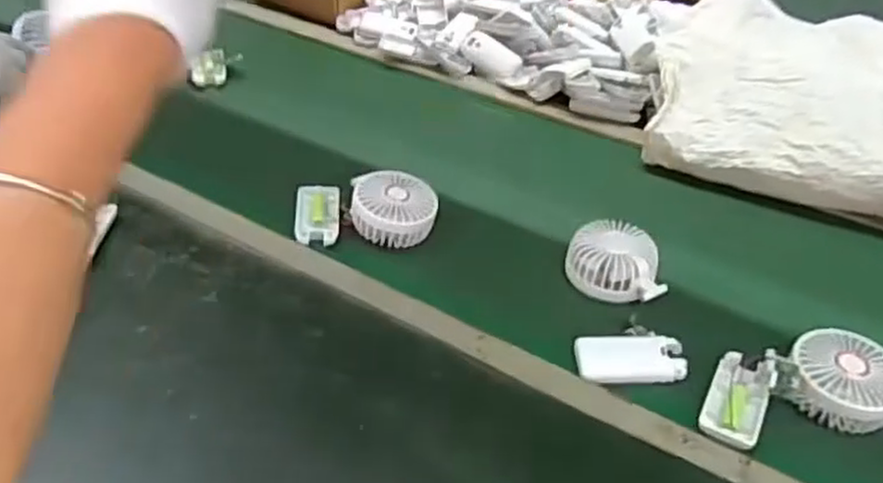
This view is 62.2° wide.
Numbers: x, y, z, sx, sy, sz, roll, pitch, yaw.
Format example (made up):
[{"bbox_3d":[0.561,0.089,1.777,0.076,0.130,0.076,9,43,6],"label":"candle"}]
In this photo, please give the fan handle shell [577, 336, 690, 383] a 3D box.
[{"bbox_3d":[0.167,0.103,0.643,0.092,0.008,0.050,3,42,0],"label":"fan handle shell"}]

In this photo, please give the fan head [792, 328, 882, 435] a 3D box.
[{"bbox_3d":[0.341,0.119,0.625,0.090,0.047,0.072,11,42,8],"label":"fan head"}]

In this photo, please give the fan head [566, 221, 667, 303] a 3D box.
[{"bbox_3d":[0.172,0.022,0.725,0.093,0.041,0.080,6,42,2],"label":"fan head"}]

